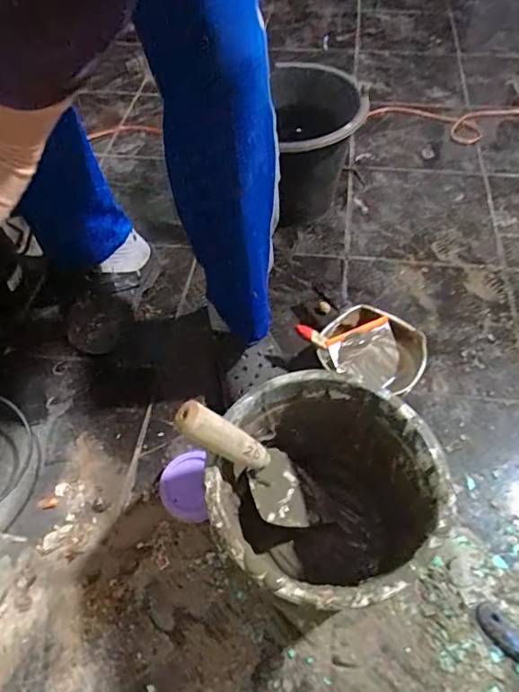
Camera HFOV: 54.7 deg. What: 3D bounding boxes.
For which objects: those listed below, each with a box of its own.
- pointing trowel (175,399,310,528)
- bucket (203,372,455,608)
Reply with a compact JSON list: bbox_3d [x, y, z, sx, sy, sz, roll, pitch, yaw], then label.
[{"bbox_3d":[-0.010,0.136,0.583,0.054,0.253,0.089,-7,52,25],"label":"pointing trowel"},{"bbox_3d":[0.071,0.191,0.611,0.240,0.214,0.246,-1,55,2],"label":"bucket"}]

